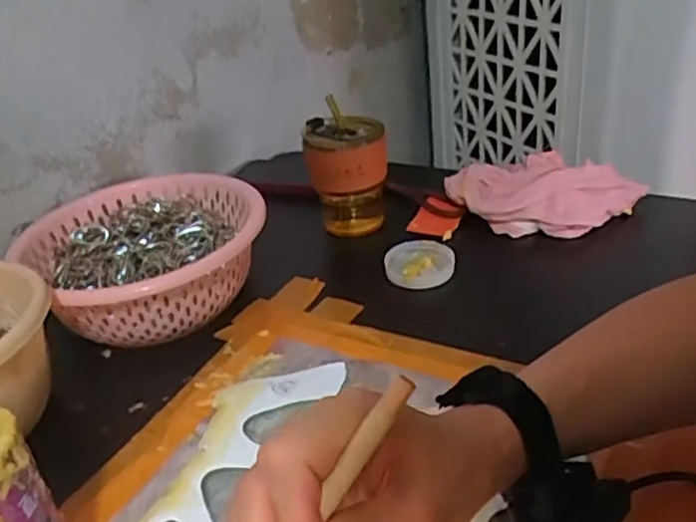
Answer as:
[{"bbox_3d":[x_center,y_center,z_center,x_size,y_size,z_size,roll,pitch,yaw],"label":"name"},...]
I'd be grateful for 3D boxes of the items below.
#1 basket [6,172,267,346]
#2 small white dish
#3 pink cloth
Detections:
[{"bbox_3d":[-0.181,-0.002,0.601,0.206,0.085,0.175,-19,32,-14],"label":"basket"},{"bbox_3d":[0.069,0.001,0.617,0.064,0.019,0.054,2,32,11],"label":"small white dish"},{"bbox_3d":[0.197,-0.066,0.648,0.193,0.064,0.062,-2,31,13],"label":"pink cloth"}]

